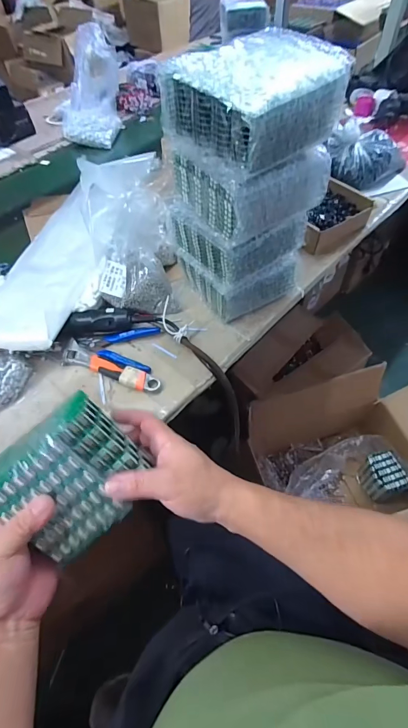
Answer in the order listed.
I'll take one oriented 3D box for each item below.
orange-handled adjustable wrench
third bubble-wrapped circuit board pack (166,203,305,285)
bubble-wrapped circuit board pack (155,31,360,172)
[{"bbox_3d":[-0.146,0.007,0.539,0.167,0.013,0.036,21,57,18],"label":"orange-handled adjustable wrench"},{"bbox_3d":[0.053,-0.212,0.550,0.150,0.082,0.136,-33,58,-20],"label":"third bubble-wrapped circuit board pack"},{"bbox_3d":[0.058,-0.305,0.406,0.158,0.080,0.145,-35,58,-21],"label":"bubble-wrapped circuit board pack"}]

